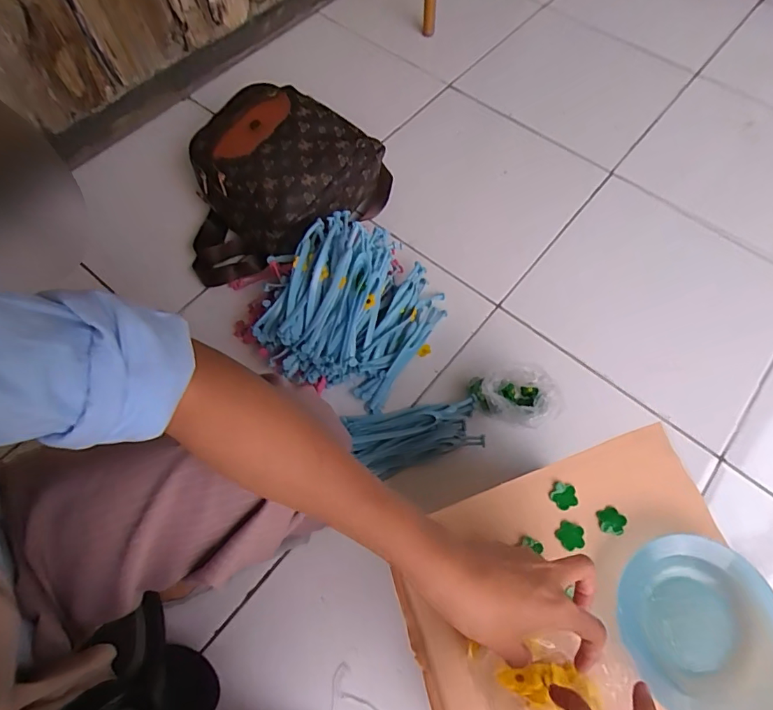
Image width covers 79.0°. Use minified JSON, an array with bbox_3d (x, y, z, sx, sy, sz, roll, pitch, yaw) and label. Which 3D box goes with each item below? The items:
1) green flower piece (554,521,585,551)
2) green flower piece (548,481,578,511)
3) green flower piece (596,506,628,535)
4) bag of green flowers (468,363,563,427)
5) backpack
[{"bbox_3d":[0.162,0.159,0.412,0.024,0.004,0.022,0,65,-1],"label":"green flower piece"},{"bbox_3d":[0.161,0.127,0.424,0.023,0.004,0.023,0,65,-1],"label":"green flower piece"},{"bbox_3d":[0.201,0.147,0.418,0.024,0.004,0.022,0,65,-1],"label":"green flower piece"},{"bbox_3d":[0.187,0.065,0.684,0.104,0.077,0.094,-10,65,-6],"label":"bag of green flowers"},{"bbox_3d":[-0.191,-0.306,0.803,0.377,0.160,0.269,-32,69,-15],"label":"backpack"}]

